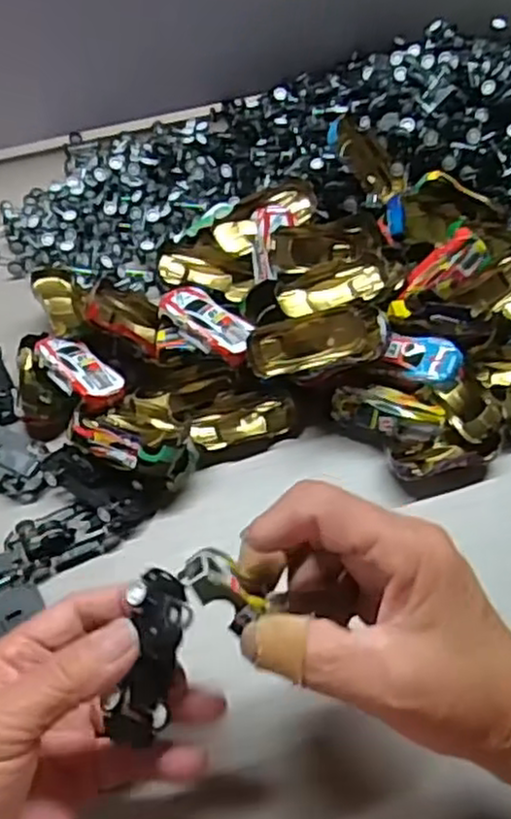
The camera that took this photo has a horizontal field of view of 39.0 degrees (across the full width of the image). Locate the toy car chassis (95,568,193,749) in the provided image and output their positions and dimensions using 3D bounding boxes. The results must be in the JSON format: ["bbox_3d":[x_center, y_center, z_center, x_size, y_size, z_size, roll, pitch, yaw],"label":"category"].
[{"bbox_3d":[-0.040,0.095,0.282,0.014,0.033,0.061,-4,64,46],"label":"toy car chassis"}]

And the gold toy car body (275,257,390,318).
[{"bbox_3d":[0.043,-0.070,0.420,0.063,0.013,0.029,-19,58,-10],"label":"gold toy car body"}]

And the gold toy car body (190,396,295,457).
[{"bbox_3d":[-0.007,0.008,0.423,0.063,0.018,0.028,-19,57,-10],"label":"gold toy car body"}]

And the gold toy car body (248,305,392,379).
[{"bbox_3d":[0.034,-0.037,0.394,0.076,0.021,0.028,-10,54,19],"label":"gold toy car body"}]

